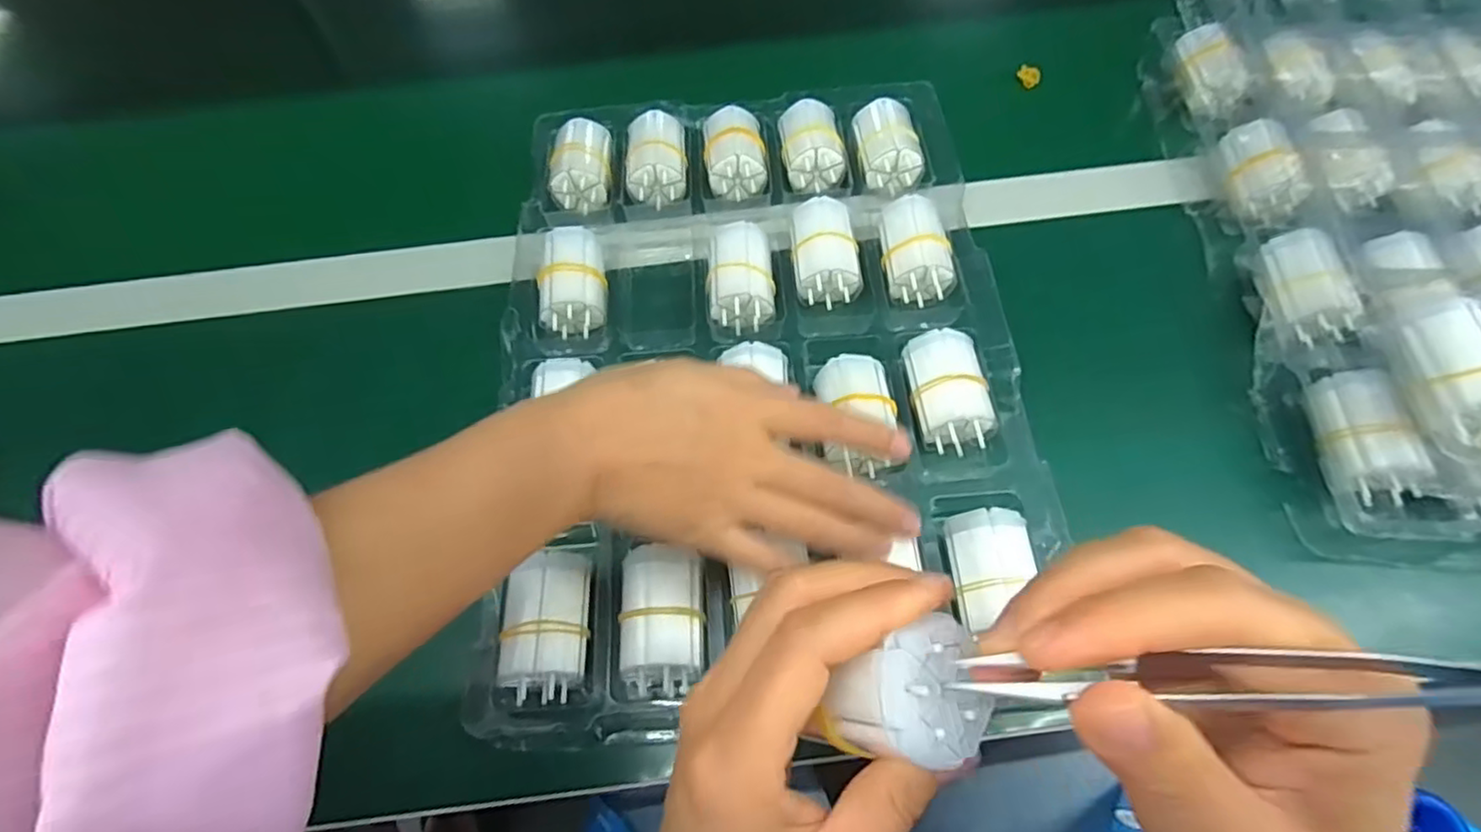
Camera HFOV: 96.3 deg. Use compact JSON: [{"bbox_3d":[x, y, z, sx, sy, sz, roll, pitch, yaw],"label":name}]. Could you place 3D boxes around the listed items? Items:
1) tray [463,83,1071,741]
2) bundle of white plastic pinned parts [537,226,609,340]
[{"bbox_3d":[0.007,-0.045,0.377,0.276,0.037,0.382,-6,63,-1],"label":"tray"},{"bbox_3d":[-0.100,-0.080,0.396,0.038,0.031,0.060,-6,63,-1],"label":"bundle of white plastic pinned parts"}]

